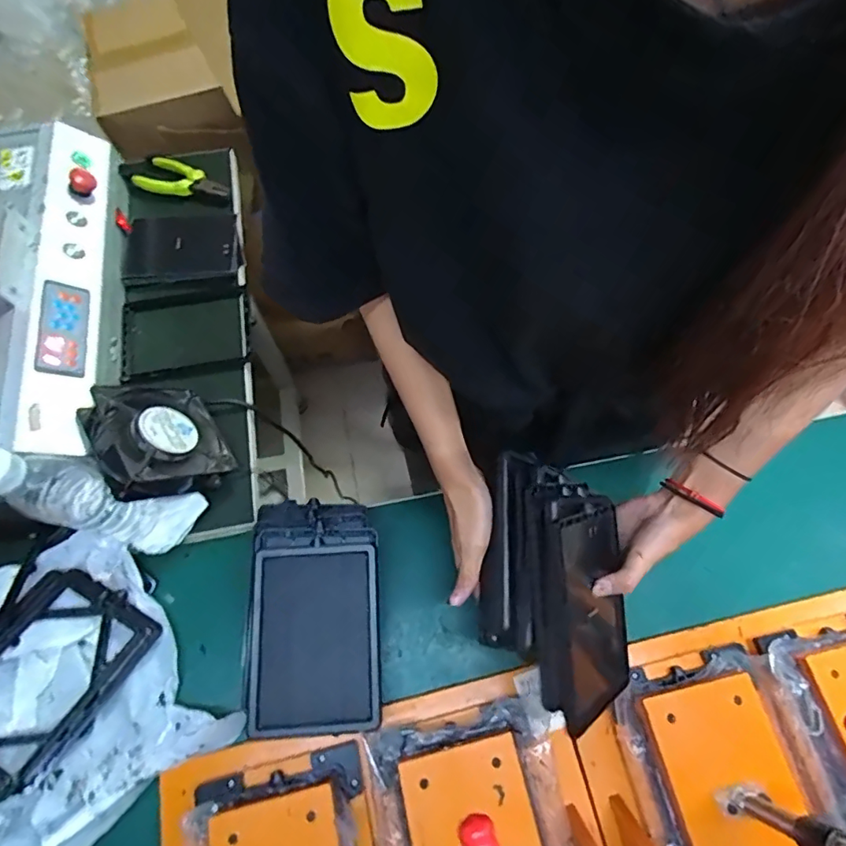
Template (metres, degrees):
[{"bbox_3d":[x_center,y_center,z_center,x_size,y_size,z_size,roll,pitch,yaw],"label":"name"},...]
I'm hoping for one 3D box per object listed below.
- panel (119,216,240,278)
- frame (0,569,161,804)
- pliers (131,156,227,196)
[{"bbox_3d":[-0.340,-0.251,0.707,0.152,0.023,0.097,-3,67,-3],"label":"panel"},{"bbox_3d":[-0.365,0.242,0.477,0.129,0.030,0.175,33,58,3],"label":"frame"},{"bbox_3d":[-0.361,-0.365,0.753,0.136,0.032,0.049,16,68,6],"label":"pliers"}]

